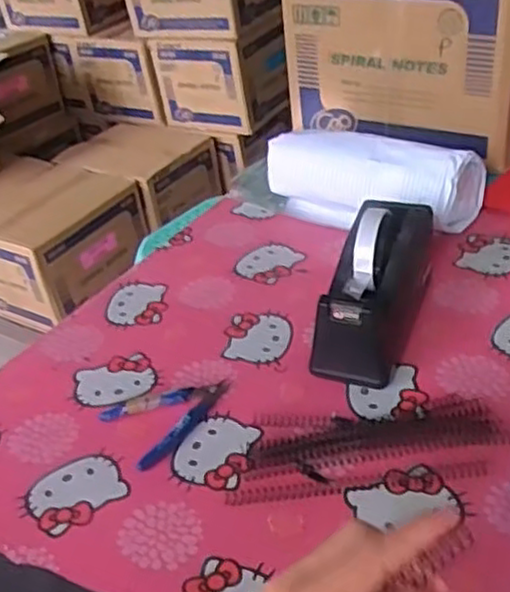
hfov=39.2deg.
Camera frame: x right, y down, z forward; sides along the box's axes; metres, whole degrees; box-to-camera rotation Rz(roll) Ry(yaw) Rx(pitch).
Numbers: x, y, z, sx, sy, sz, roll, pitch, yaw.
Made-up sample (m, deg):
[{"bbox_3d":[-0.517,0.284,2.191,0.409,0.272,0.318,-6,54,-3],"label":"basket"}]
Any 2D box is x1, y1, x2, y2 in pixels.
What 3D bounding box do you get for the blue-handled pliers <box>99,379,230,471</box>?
[{"bbox_3d":[-0.075,0.106,0.665,0.113,0.009,0.084,-26,39,-24],"label":"blue-handled pliers"}]

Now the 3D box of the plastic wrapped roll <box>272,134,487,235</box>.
[{"bbox_3d":[0.145,-0.155,0.905,0.260,0.096,0.104,20,43,33],"label":"plastic wrapped roll"}]

